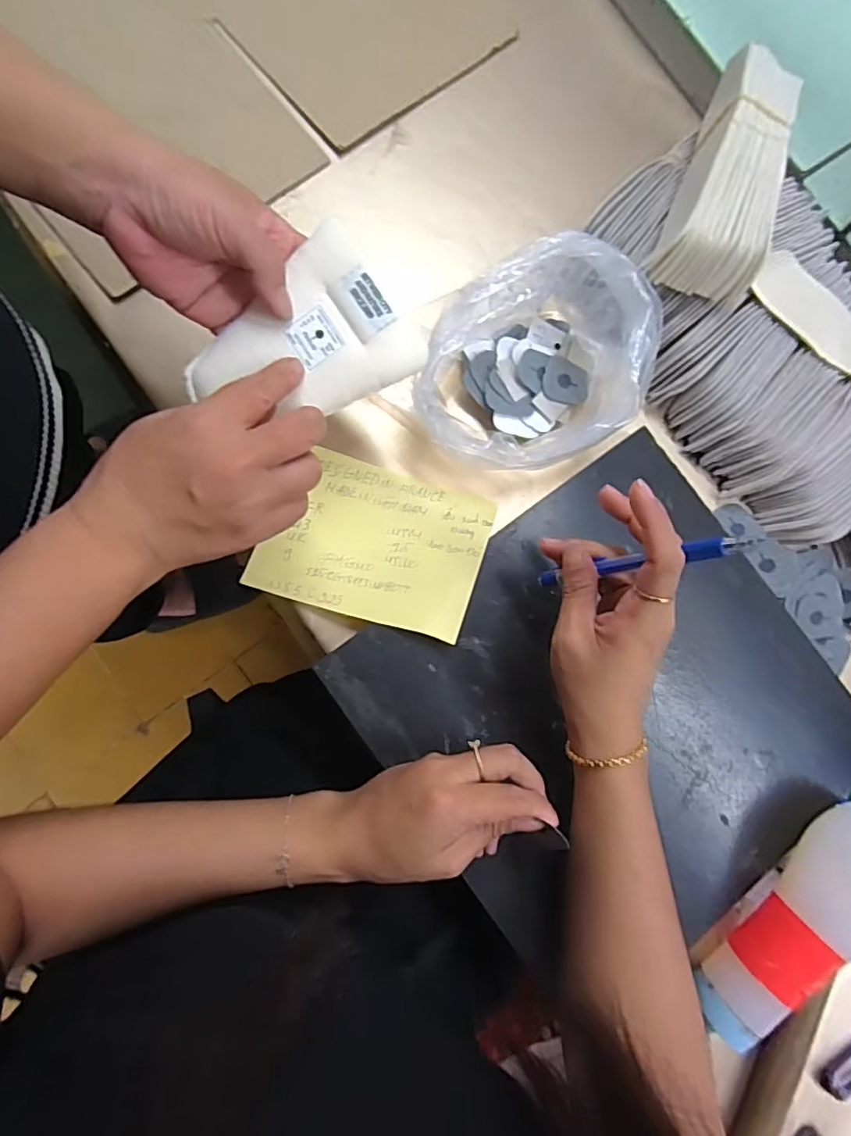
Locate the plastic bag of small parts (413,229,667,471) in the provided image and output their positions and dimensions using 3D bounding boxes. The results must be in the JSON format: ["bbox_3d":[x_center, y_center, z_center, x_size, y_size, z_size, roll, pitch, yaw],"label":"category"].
[{"bbox_3d":[0.081,-0.152,0.403,0.138,0.083,0.168,22,81,-3],"label":"plastic bag of small parts"}]

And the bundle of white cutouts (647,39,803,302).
[{"bbox_3d":[0.218,-0.272,0.397,0.070,0.059,0.164,23,81,-3],"label":"bundle of white cutouts"}]

